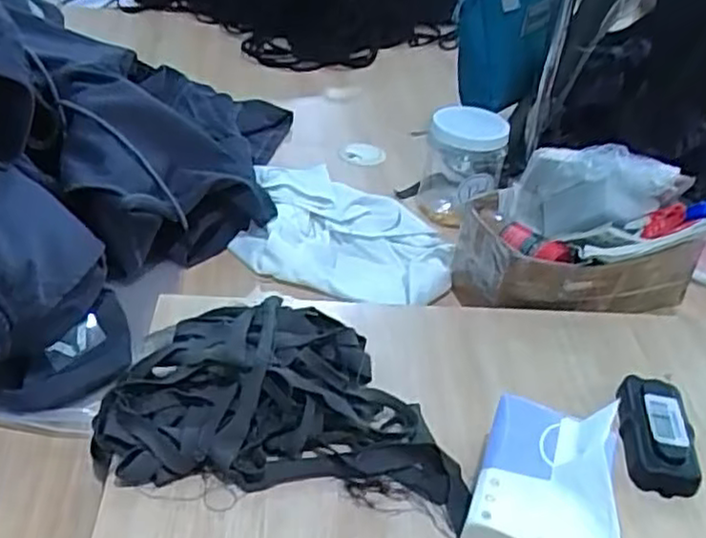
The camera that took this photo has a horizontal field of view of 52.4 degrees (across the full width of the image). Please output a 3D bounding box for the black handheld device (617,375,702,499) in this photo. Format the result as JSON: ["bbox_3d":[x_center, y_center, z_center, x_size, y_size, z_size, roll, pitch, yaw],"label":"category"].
[{"bbox_3d":[0.236,0.127,0.560,0.051,0.030,0.097,8,36,1],"label":"black handheld device"}]

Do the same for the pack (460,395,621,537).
[{"bbox_3d":[0.125,0.143,0.472,0.086,0.085,0.118,16,37,13],"label":"pack"}]

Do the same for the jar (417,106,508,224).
[{"bbox_3d":[0.130,-0.118,0.869,0.092,0.137,0.085,12,36,6],"label":"jar"}]

